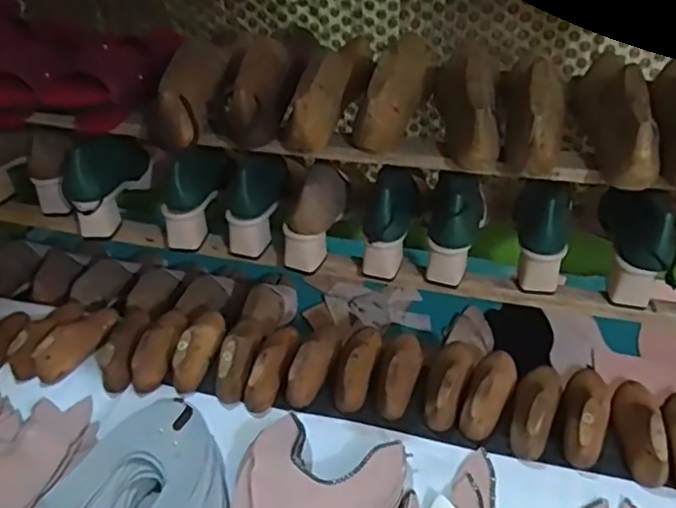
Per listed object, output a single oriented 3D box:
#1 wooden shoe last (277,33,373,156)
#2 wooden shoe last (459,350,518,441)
[{"bbox_3d":[-0.010,-0.202,0.739,0.057,0.082,0.215,12,44,17],"label":"wooden shoe last"},{"bbox_3d":[0.190,0.167,0.773,0.052,0.046,0.137,17,45,23],"label":"wooden shoe last"}]

